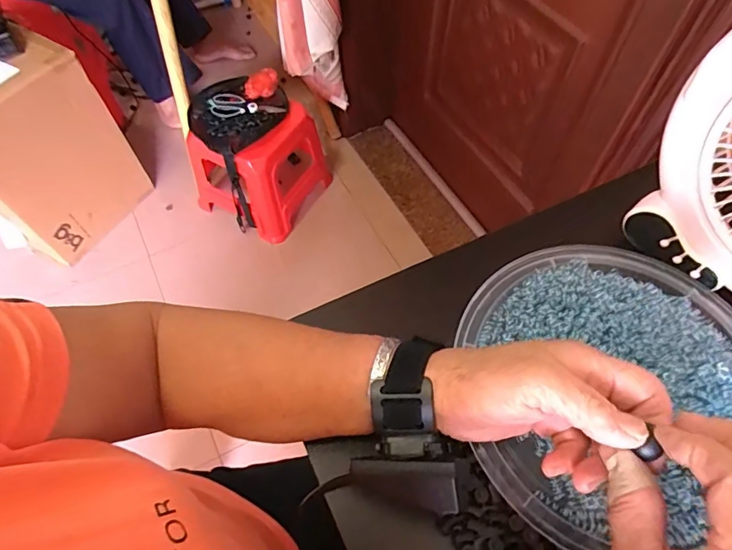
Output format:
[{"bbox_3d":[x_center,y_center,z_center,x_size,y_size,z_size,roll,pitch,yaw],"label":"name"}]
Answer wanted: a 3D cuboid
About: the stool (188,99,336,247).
[{"bbox_3d":[-0.305,-0.316,1.291,0.301,0.275,0.278,23,62,14],"label":"stool"}]

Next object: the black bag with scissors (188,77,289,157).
[{"bbox_3d":[-0.332,-0.423,1.205,0.245,0.045,0.244,37,66,20],"label":"black bag with scissors"}]

